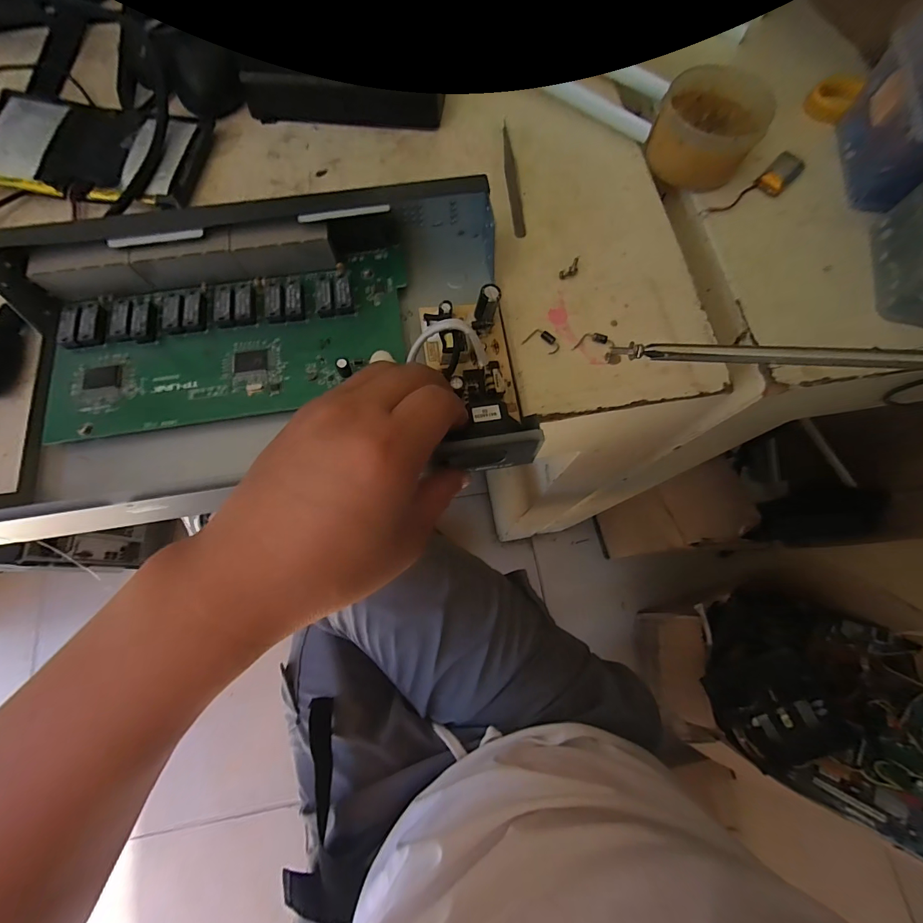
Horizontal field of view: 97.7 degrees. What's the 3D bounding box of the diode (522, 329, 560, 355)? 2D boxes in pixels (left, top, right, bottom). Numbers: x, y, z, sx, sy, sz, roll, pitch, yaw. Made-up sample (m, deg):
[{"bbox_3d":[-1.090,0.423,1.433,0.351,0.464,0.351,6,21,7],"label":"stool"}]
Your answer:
[{"bbox_3d":[0.053,-0.078,0.261,0.023,0.004,0.013,24,77,5],"label":"diode"}]

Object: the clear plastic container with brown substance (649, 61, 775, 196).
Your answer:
[{"bbox_3d":[0.174,-0.235,0.286,0.067,0.038,0.083,31,76,7],"label":"clear plastic container with brown substance"}]

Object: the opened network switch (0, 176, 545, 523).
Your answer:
[{"bbox_3d":[-0.114,-0.077,0.240,0.286,0.045,0.196,-7,76,-3],"label":"opened network switch"}]

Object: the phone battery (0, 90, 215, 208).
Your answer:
[{"bbox_3d":[-0.261,-0.224,0.284,0.142,0.008,0.082,8,74,1],"label":"phone battery"}]

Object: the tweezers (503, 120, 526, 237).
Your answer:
[{"bbox_3d":[0.039,-0.209,0.299,0.010,0.004,0.103,-4,74,-2],"label":"tweezers"}]

